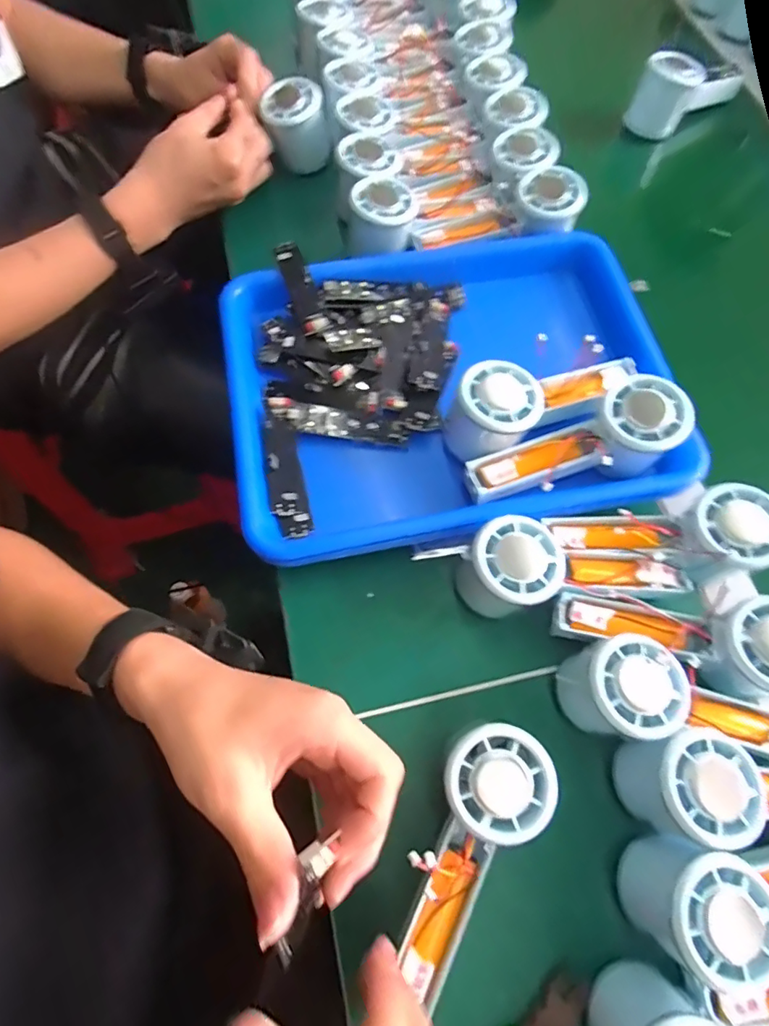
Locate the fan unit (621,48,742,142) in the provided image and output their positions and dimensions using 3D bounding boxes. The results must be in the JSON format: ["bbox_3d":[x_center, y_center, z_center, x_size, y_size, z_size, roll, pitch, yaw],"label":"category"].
[{"bbox_3d":[0.338,-0.479,0.577,0.139,0.059,0.060,-37,74,-16],"label":"fan unit"}]

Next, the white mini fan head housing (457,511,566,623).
[{"bbox_3d":[0.084,0.040,0.353,0.055,0.063,0.056,1,67,-3],"label":"white mini fan head housing"}]

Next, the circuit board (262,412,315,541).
[{"bbox_3d":[-0.074,-0.029,0.382,0.025,0.009,0.097,-13,79,-9],"label":"circuit board"}]

